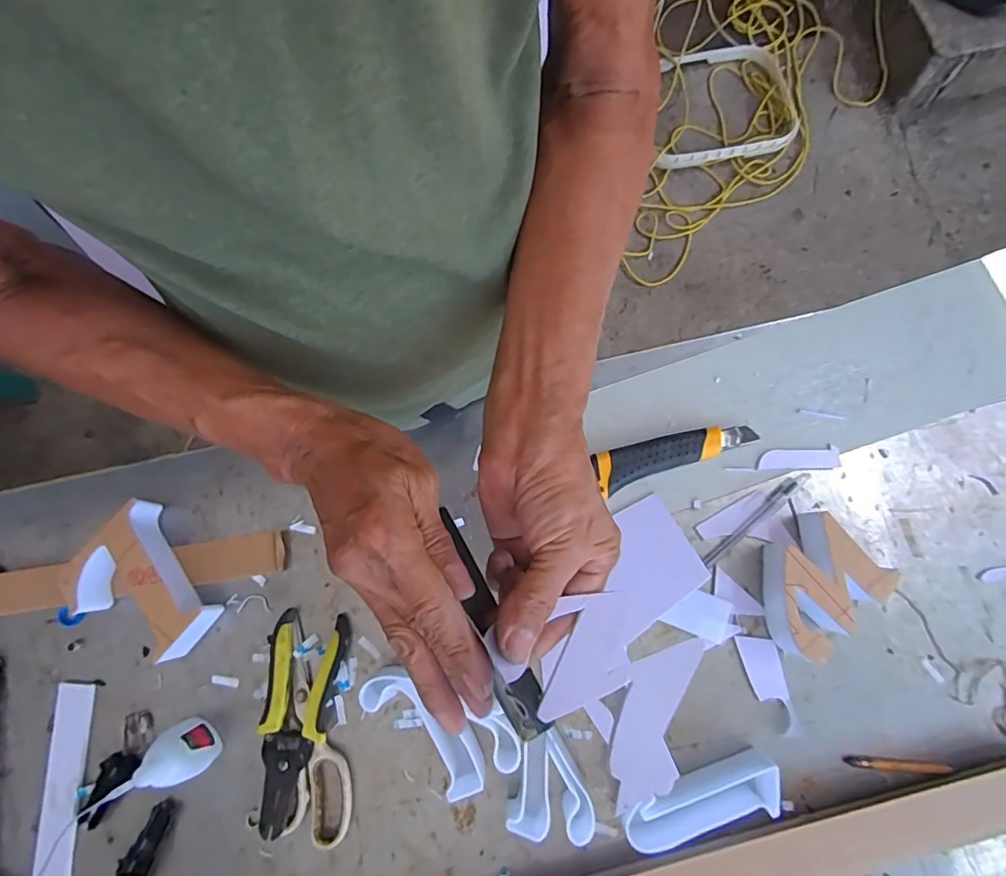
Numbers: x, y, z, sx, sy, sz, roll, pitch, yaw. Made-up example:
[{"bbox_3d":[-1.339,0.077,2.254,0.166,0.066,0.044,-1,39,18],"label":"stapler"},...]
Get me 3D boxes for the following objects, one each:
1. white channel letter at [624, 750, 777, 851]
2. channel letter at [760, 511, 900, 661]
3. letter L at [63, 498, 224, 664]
[{"bbox_3d":[0.160,0.300,0.439,0.133,0.036,0.040,-16,78,-3],"label":"white channel letter"},{"bbox_3d":[0.269,0.128,0.462,0.100,0.048,0.080,-40,80,-7],"label":"channel letter"},{"bbox_3d":[-0.324,0.136,0.472,0.085,0.049,0.134,-37,80,-7],"label":"letter L"}]

